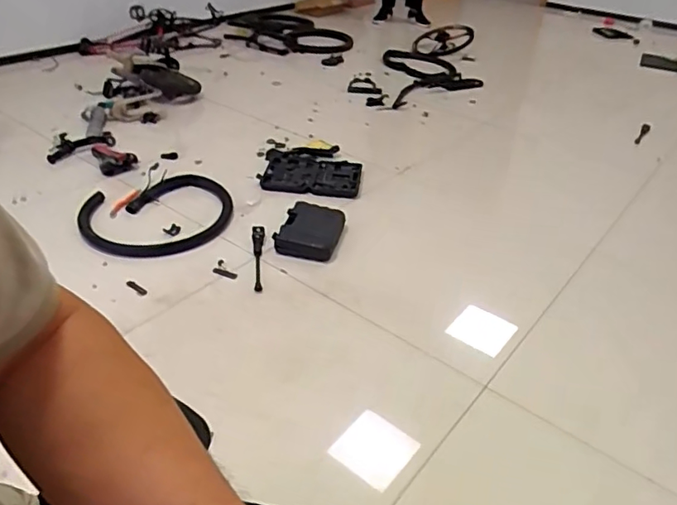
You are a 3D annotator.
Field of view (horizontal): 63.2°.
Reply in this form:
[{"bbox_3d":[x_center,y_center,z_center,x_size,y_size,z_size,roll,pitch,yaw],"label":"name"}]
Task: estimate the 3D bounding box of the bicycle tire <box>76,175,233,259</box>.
[{"bbox_3d":[-0.602,-0.137,1.829,0.494,0.108,0.412,-5,36,-11],"label":"bicycle tire"}]

